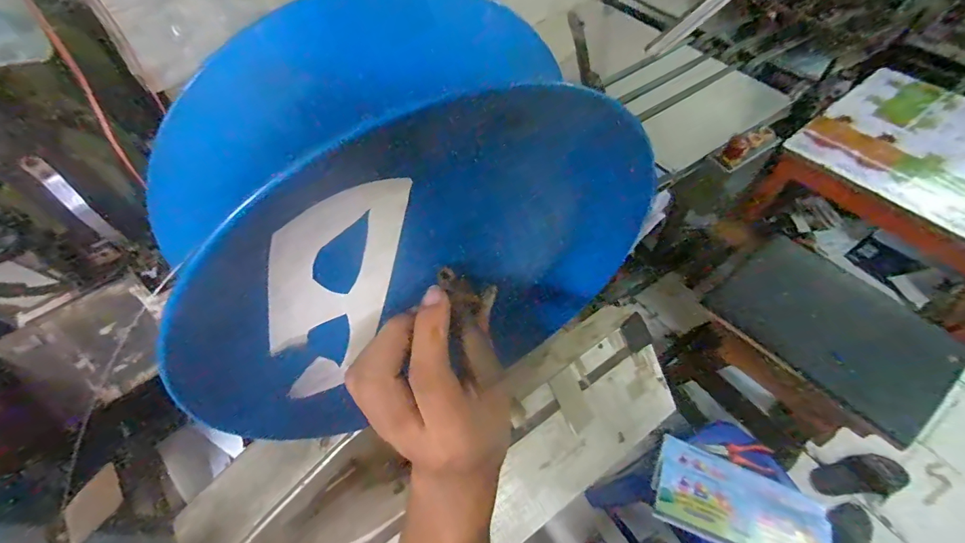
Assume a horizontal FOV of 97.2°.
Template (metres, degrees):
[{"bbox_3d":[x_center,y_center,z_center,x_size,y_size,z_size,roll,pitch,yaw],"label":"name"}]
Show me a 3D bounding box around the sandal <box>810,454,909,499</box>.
[{"bbox_3d":[1.144,0.621,1.276,0.258,0.062,0.125,-12,56,-4],"label":"sandal"}]

